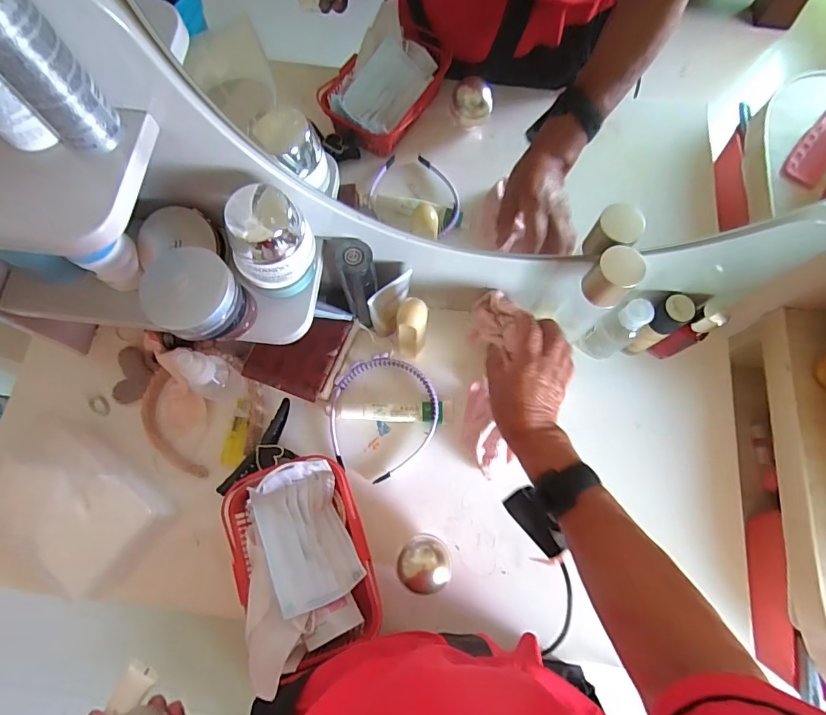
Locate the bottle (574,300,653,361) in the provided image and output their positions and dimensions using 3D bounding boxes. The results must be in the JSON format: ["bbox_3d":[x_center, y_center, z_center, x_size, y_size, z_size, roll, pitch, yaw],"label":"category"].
[{"bbox_3d":[0.232,-0.029,0.531,0.035,0.114,0.038,-34,76,-11],"label":"bottle"}]

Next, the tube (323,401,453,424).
[{"bbox_3d":[-0.027,0.066,0.560,0.148,0.022,0.026,0,73,-1],"label":"tube"}]

